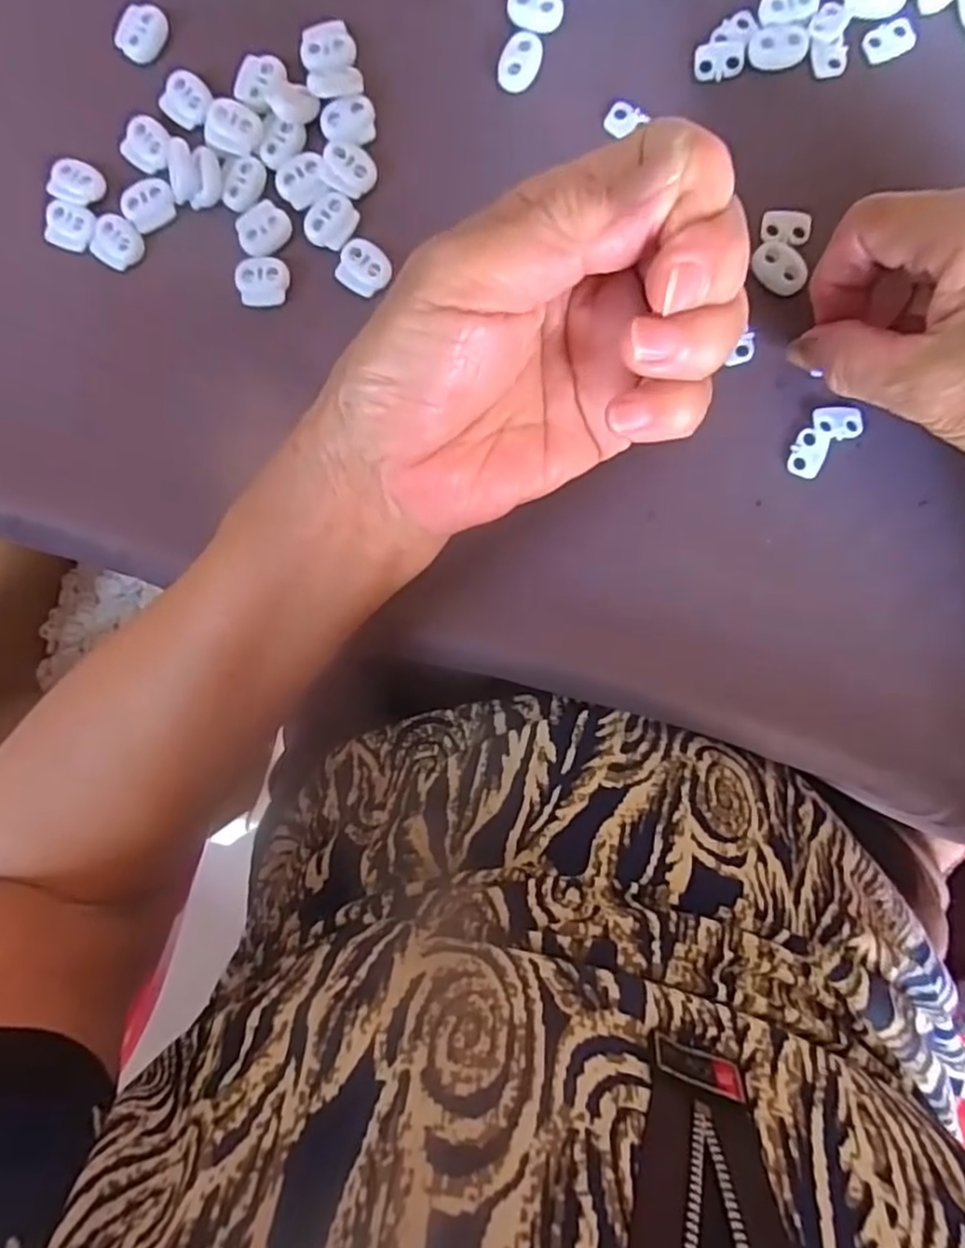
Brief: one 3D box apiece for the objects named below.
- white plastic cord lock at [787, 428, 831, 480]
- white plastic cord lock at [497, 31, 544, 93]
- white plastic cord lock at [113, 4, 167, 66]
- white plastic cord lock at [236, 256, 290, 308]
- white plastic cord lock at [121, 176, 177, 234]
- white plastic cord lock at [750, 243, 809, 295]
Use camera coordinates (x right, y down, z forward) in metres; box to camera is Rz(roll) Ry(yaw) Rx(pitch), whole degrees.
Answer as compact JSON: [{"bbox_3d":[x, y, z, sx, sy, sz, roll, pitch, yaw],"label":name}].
[{"bbox_3d":[0.127,-0.066,0.267,0.013,0.004,0.019,19,91,4],"label":"white plastic cord lock"},{"bbox_3d":[0.015,-0.226,0.275,0.015,0.004,0.022,27,91,4],"label":"white plastic cord lock"},{"bbox_3d":[-0.144,-0.249,0.289,0.014,0.010,0.022,32,92,4],"label":"white plastic cord lock"},{"bbox_3d":[-0.091,-0.141,0.282,0.020,0.004,0.019,6,90,4],"label":"white plastic cord lock"},{"bbox_3d":[-0.141,-0.177,0.288,0.021,0.006,0.019,-22,88,4],"label":"white plastic cord lock"},{"bbox_3d":[0.116,-0.138,0.267,0.017,0.004,0.022,-44,86,3],"label":"white plastic cord lock"}]

